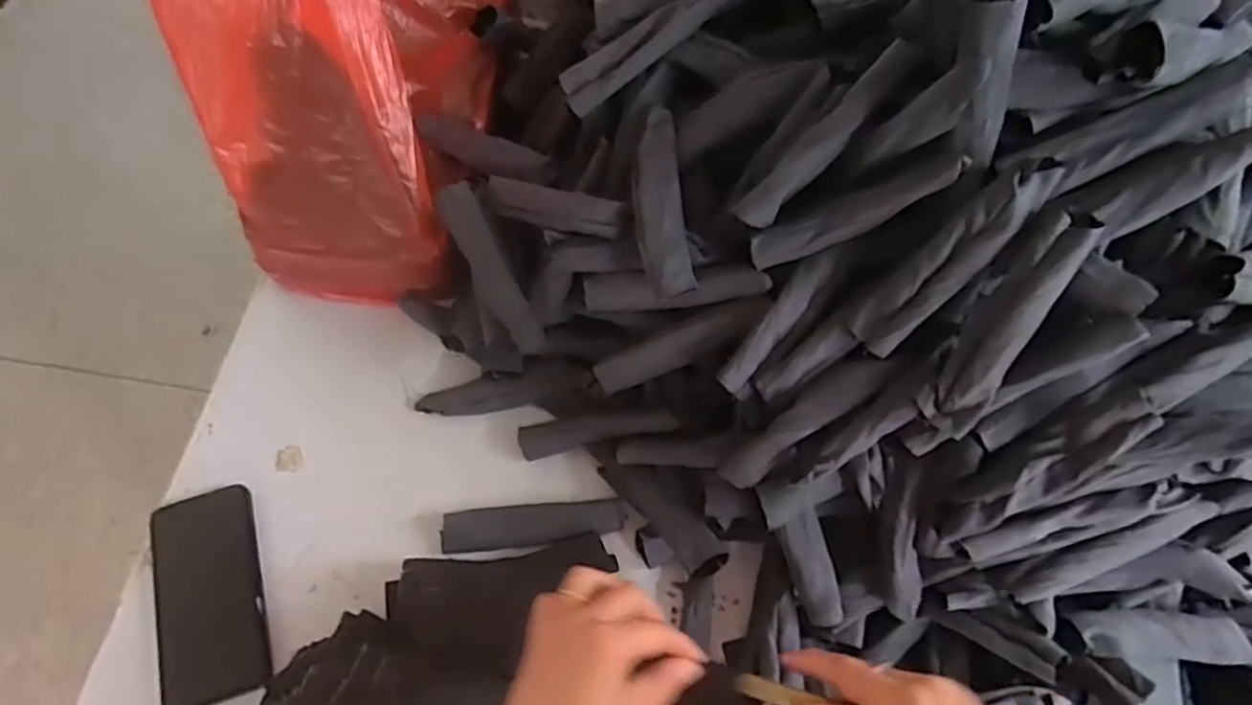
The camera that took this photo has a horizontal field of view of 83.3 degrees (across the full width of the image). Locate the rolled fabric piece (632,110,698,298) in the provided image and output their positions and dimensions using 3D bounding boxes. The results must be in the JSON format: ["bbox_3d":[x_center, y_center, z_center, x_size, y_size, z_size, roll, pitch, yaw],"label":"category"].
[{"bbox_3d":[0.025,-0.112,0.519,0.036,0.031,0.142,-7,67,-5],"label":"rolled fabric piece"}]

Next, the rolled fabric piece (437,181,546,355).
[{"bbox_3d":[-0.110,-0.066,0.576,0.031,0.023,0.147,-28,96,-13],"label":"rolled fabric piece"}]

